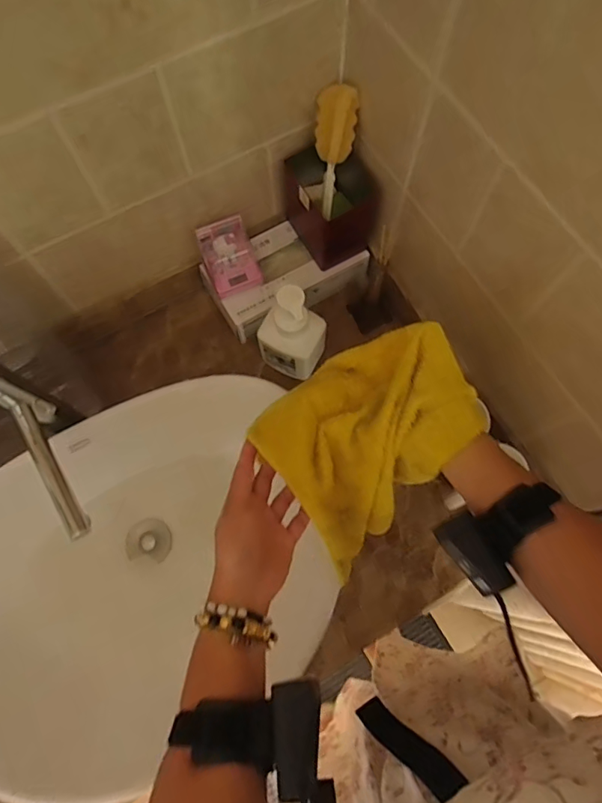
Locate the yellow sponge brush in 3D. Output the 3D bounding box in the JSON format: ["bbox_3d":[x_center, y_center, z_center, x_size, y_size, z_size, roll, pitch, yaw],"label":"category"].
[{"bbox_3d":[0.041,-0.329,0.643,0.052,0.156,0.028,10,39,6],"label":"yellow sponge brush"}]

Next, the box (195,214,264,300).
[{"bbox_3d":[-0.103,-0.213,0.714,0.073,0.025,0.104,-23,114,-10],"label":"box"}]

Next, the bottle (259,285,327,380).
[{"bbox_3d":[-0.016,-0.098,0.687,0.091,0.168,0.064,22,73,9],"label":"bottle"}]

